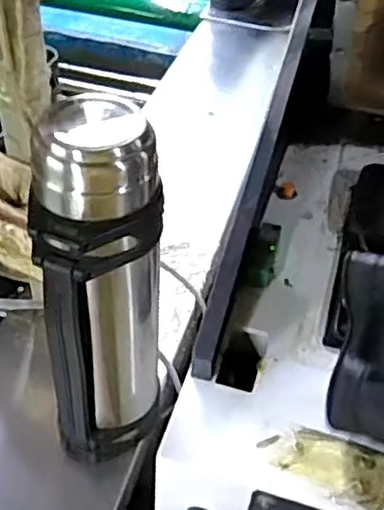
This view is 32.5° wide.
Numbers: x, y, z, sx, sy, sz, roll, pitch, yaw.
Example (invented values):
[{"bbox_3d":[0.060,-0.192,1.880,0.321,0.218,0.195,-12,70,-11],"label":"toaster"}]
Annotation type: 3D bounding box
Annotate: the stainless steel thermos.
[{"bbox_3d":[-0.085,0.053,0.635,0.113,0.394,0.119,0,48,-6],"label":"stainless steel thermos"}]

